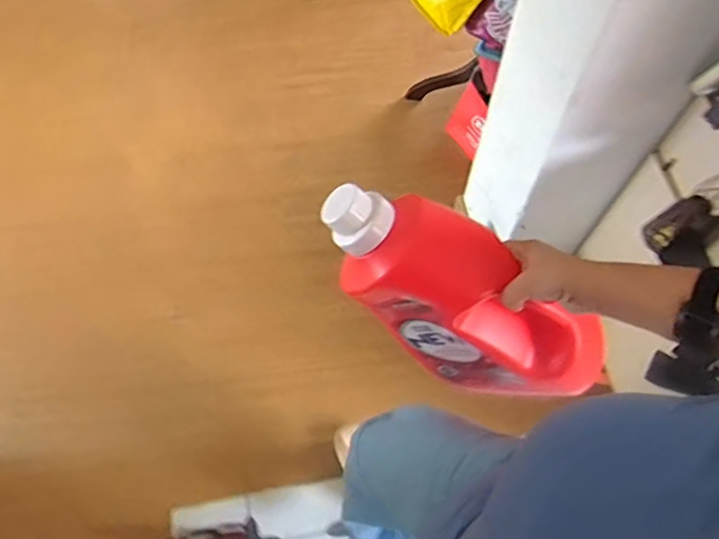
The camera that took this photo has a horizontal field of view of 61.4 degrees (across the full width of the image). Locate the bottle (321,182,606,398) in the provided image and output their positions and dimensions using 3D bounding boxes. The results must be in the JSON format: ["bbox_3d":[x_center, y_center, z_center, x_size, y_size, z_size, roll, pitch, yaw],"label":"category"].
[{"bbox_3d":[0.102,0.031,0.696,0.360,0.176,0.114,39,69,-22],"label":"bottle"}]

